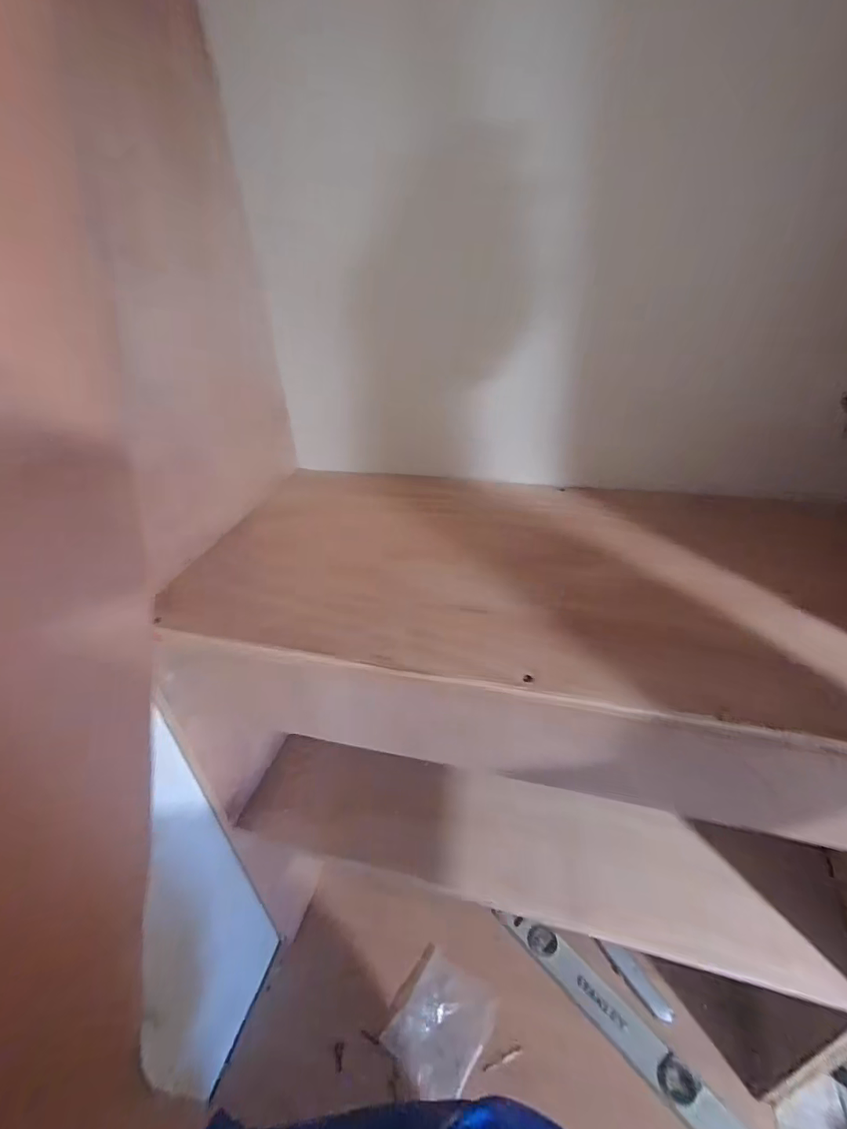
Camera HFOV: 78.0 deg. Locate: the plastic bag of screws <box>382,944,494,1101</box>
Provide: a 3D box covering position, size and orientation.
[{"bbox_3d":[0.026,0.682,0.775,0.126,0.024,0.147,18,41,30],"label":"plastic bag of screws"}]

